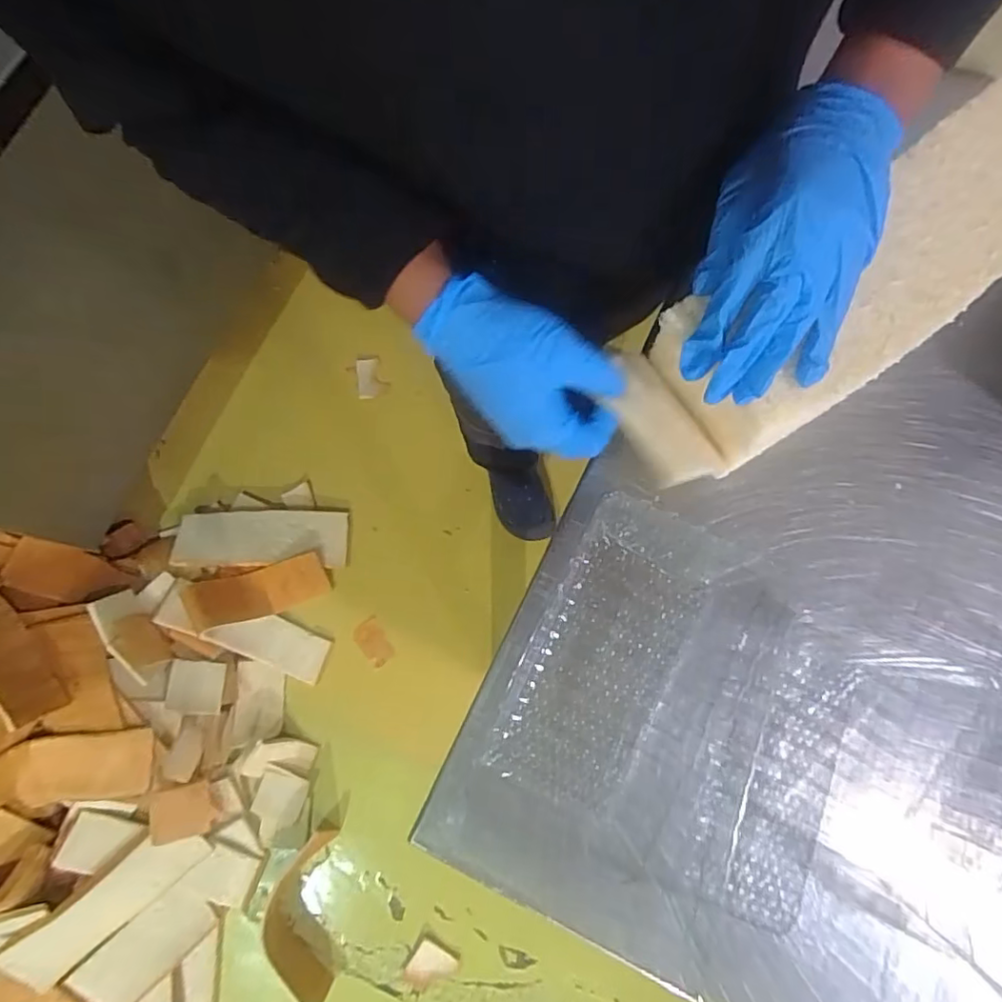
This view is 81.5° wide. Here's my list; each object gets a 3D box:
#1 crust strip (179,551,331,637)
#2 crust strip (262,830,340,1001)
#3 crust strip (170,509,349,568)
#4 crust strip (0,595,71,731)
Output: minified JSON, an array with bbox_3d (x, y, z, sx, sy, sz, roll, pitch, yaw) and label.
[{"bbox_3d":[-0.496,0.183,1.189,0.266,0.033,0.102,-15,77,-30],"label":"crust strip"},{"bbox_3d":[-0.369,0.762,1.066,0.106,0.129,0.275,-1,78,-1],"label":"crust strip"},{"bbox_3d":[-0.502,0.077,1.235,0.332,0.018,0.124,1,67,-15],"label":"crust strip"},{"bbox_3d":[-0.818,0.254,0.953,0.016,0.095,0.234,-41,86,27],"label":"crust strip"}]

